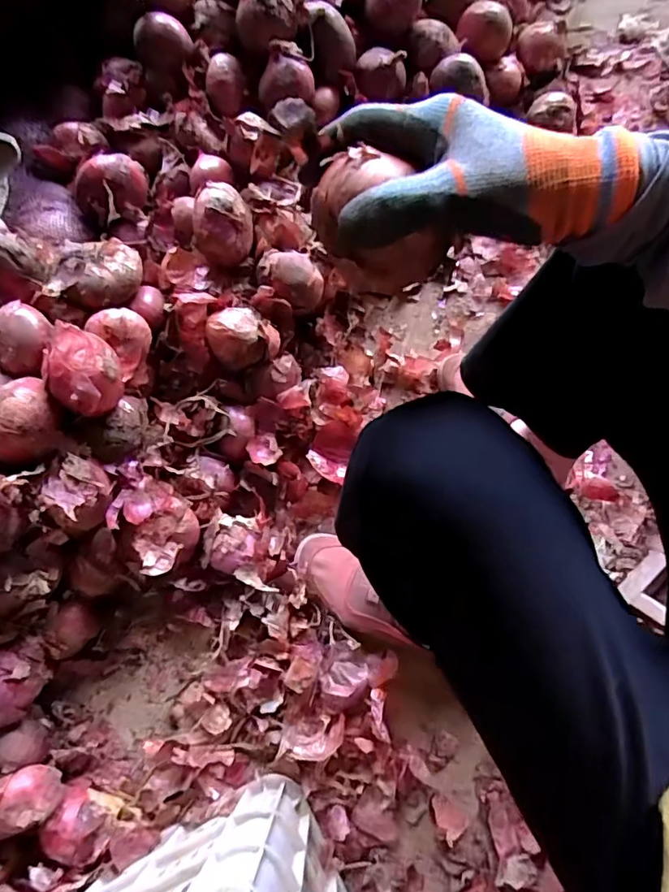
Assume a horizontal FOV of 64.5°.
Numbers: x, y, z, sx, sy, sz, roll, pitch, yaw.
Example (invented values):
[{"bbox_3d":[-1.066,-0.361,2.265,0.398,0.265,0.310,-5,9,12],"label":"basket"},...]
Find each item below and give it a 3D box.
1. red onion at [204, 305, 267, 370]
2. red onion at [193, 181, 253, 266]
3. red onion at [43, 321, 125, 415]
[{"bbox_3d":[-0.125,-0.137,0.664,0.066,0.058,0.066,0,74,1],"label":"red onion"},{"bbox_3d":[-0.141,-0.283,0.664,0.069,0.059,0.093,1,74,2],"label":"red onion"},{"bbox_3d":[-0.261,-0.078,0.556,0.064,0.074,0.086,13,75,5],"label":"red onion"}]

